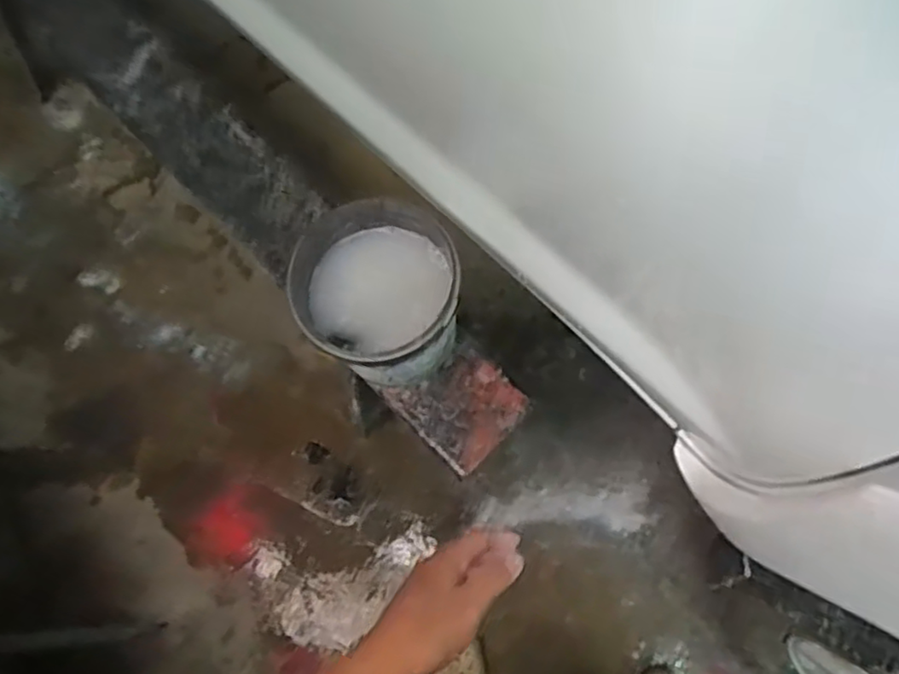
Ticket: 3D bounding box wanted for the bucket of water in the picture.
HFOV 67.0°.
[{"bbox_3d":[-0.105,-0.056,0.999,0.211,0.227,0.247,-24,71,-6],"label":"bucket of water"}]

